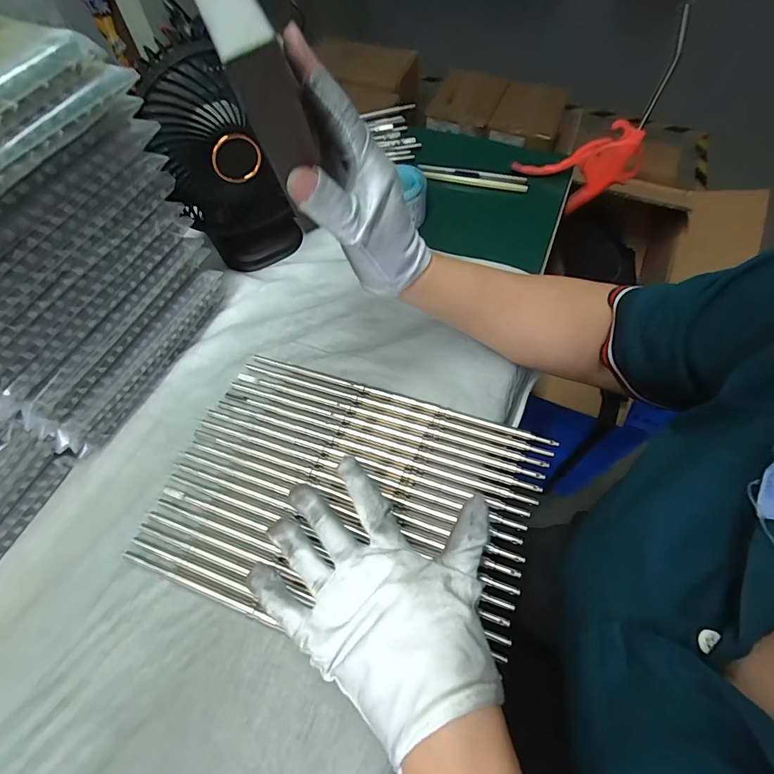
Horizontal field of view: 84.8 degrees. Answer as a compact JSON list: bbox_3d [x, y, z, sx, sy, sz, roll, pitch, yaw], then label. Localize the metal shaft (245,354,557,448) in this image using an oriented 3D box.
[{"bbox_3d":[0.006,0.007,0.349,0.259,0.007,0.008,17,63,9],"label":"metal shaft"}]

